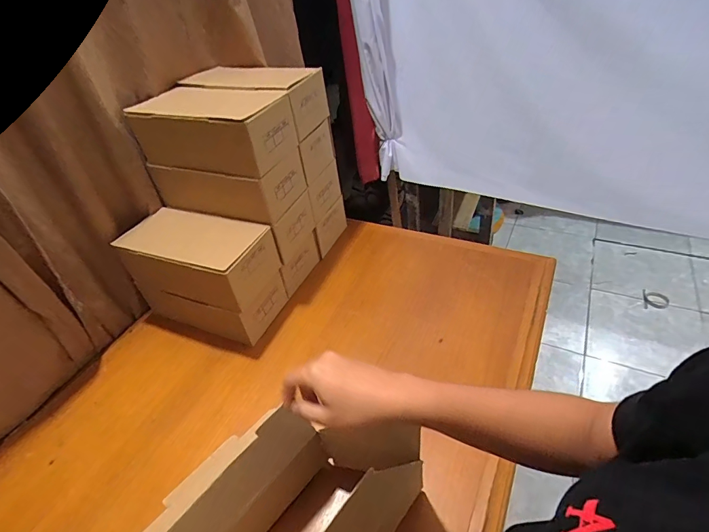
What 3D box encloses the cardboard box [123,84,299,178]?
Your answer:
[{"bbox_3d":[-0.262,-0.255,0.733,0.268,0.109,0.137,11,43,21],"label":"cardboard box"}]

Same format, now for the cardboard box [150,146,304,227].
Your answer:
[{"bbox_3d":[-0.250,-0.175,0.799,0.266,0.099,0.138,12,43,23],"label":"cardboard box"}]

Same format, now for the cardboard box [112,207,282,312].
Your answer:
[{"bbox_3d":[-0.305,-0.021,0.771,0.272,0.111,0.148,10,42,21],"label":"cardboard box"}]

